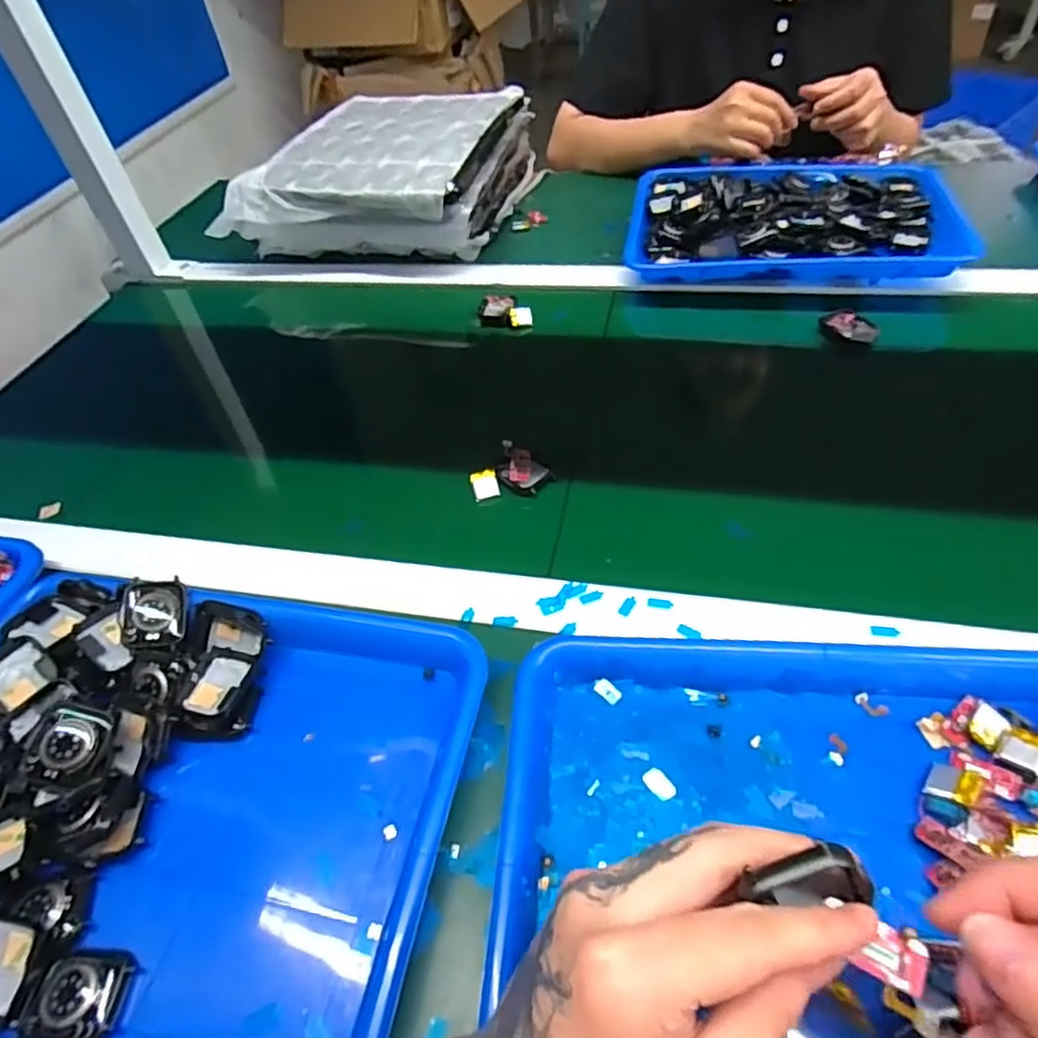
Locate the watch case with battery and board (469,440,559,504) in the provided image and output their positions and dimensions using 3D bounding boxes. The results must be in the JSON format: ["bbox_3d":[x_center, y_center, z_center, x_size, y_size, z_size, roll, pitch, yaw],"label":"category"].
[{"bbox_3d":[-0.007,-0.031,0.513,0.047,0.018,0.053,33,60,29],"label":"watch case with battery and board"}]

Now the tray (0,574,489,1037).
[{"bbox_3d":[-0.201,0.151,0.354,0.332,0.045,0.262,7,50,12],"label":"tray"}]

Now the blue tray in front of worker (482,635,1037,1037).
[{"bbox_3d":[0.152,0.174,0.295,0.320,0.038,0.261,2,49,8],"label":"blue tray in front of worker"}]

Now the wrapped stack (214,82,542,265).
[{"bbox_3d":[-0.168,-0.443,0.835,0.318,0.098,0.306,9,51,14],"label":"wrapped stack"}]

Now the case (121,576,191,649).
[{"bbox_3d":[-0.231,0.060,0.414,0.036,0.007,0.043,-3,74,-25],"label":"case"}]

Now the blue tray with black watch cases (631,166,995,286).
[{"bbox_3d":[0.289,-0.335,0.711,0.325,0.039,0.236,5,50,11],"label":"blue tray with black watch cases"}]

